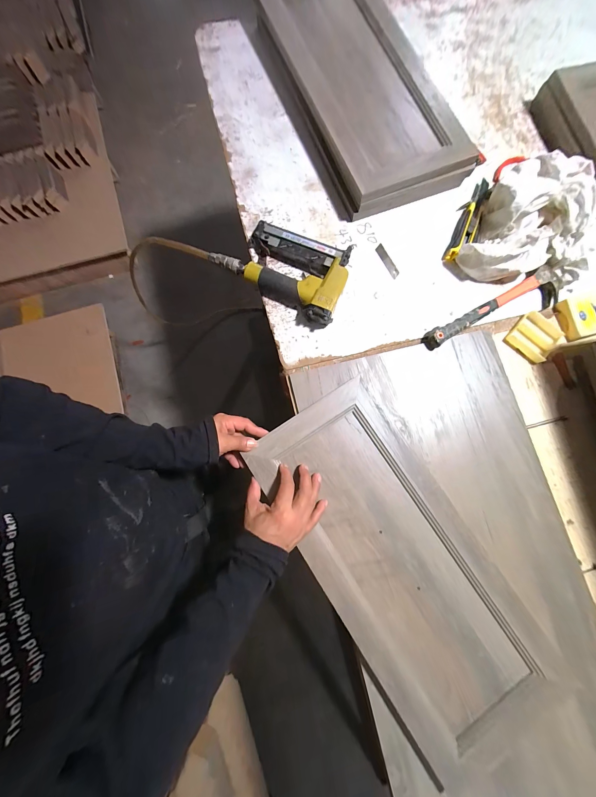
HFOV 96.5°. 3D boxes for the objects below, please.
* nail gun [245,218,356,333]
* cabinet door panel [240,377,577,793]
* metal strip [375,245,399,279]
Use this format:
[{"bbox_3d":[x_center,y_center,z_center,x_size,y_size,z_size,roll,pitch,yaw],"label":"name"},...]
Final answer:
[{"bbox_3d":[-0.008,-0.226,0.483,0.184,0.044,0.148,19,81,2],"label":"nail gun"},{"bbox_3d":[0.148,0.242,0.399,0.235,0.018,0.521,-30,82,-5],"label":"cabinet door panel"},{"bbox_3d":[0.172,-0.264,0.512,0.018,0.004,0.074,-28,82,-5],"label":"metal strip"}]

